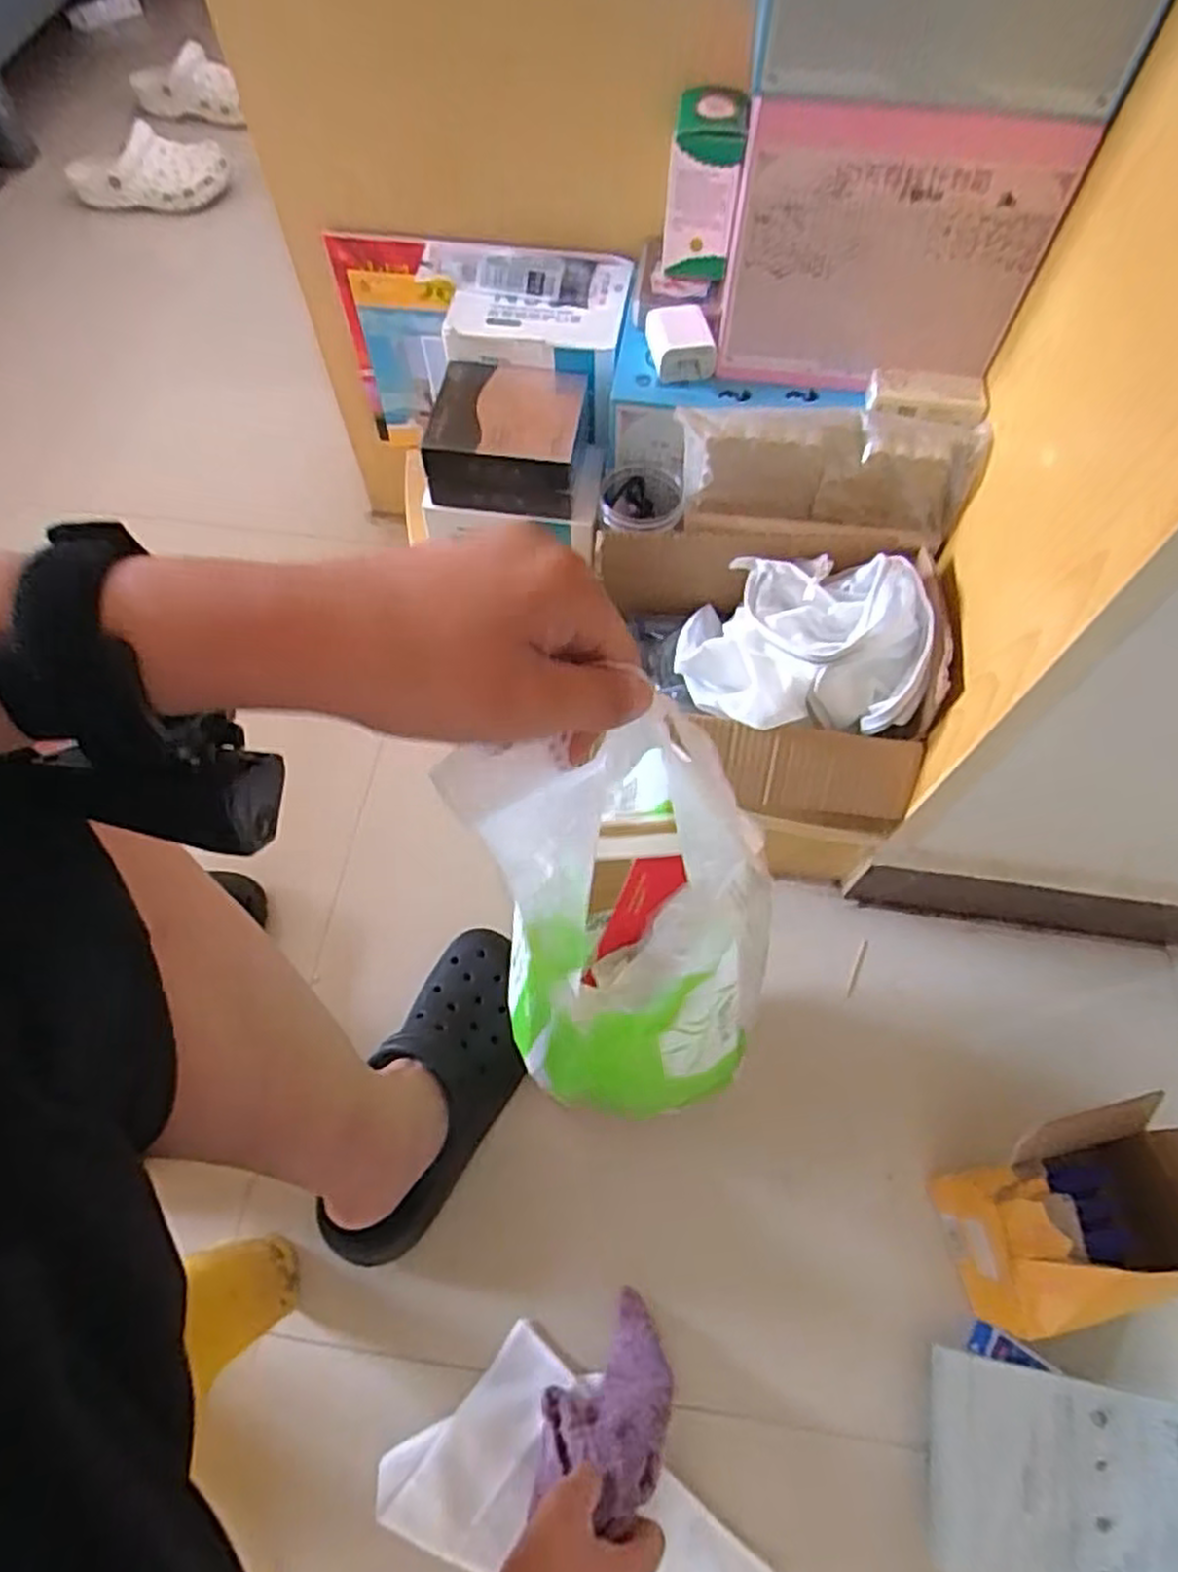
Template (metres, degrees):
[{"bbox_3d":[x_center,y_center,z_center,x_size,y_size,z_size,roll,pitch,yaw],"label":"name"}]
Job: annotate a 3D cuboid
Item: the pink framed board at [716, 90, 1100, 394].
[{"bbox_3d":[0.191,-0.341,0.508,0.191,0.164,0.019,12,64,6],"label":"pink framed board"}]

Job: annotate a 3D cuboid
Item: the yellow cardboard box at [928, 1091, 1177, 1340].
[{"bbox_3d":[0.368,0.320,0.580,0.171,0.121,0.123,-13,64,-7],"label":"yellow cardboard box"}]

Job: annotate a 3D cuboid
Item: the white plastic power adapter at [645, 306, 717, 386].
[{"bbox_3d":[0.072,-0.341,0.593,0.047,0.023,0.057,-6,64,-3],"label":"white plastic power adapter"}]

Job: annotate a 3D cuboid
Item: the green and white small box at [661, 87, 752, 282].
[{"bbox_3d":[0.087,-0.459,0.585,0.054,0.099,0.081,7,62,4],"label":"green and white small box"}]

